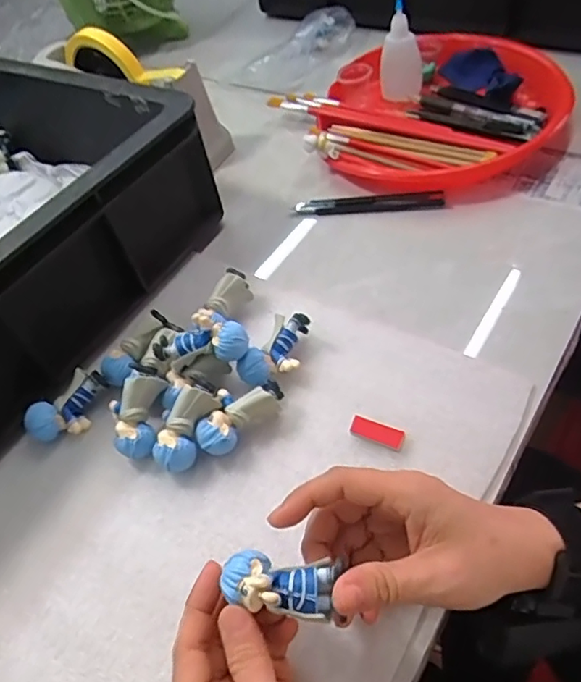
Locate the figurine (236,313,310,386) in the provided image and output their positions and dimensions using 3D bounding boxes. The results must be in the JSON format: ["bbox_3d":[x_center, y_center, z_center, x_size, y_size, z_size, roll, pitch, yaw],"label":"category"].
[{"bbox_3d":[-0.006,0.006,0.405,0.032,0.023,0.069,26,61,27],"label":"figurine"}]

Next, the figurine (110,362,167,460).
[{"bbox_3d":[-0.102,0.047,0.374,0.027,0.025,0.061,7,86,9],"label":"figurine"}]

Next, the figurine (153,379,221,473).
[{"bbox_3d":[-0.069,0.054,0.363,0.025,0.020,0.060,20,79,18],"label":"figurine"}]

